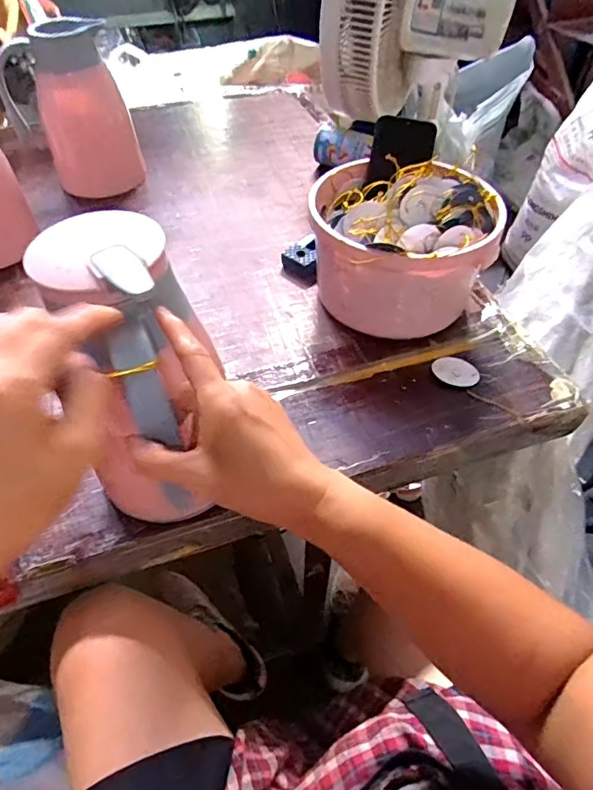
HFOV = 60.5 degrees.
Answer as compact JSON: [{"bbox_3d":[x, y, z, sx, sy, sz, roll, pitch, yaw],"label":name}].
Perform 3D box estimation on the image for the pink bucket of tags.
[{"bbox_3d":[0.124,-0.182,0.620,0.213,0.167,0.192,13,51,10],"label":"pink bucket of tags"}]

